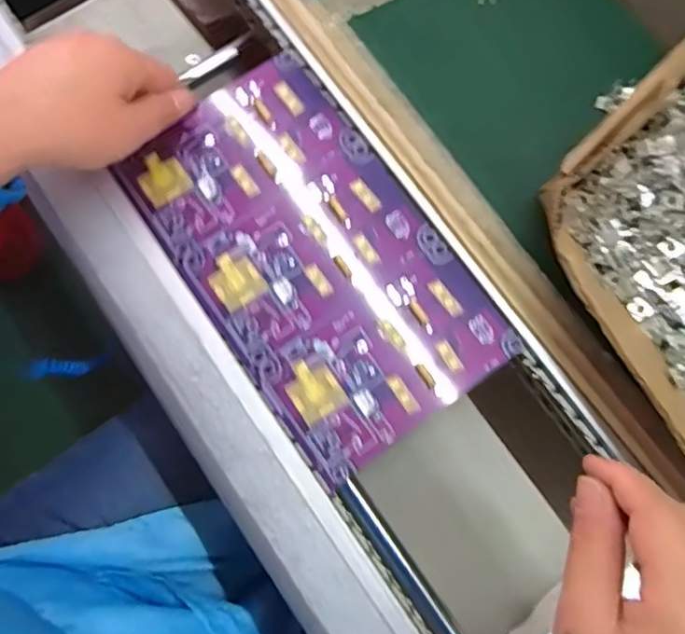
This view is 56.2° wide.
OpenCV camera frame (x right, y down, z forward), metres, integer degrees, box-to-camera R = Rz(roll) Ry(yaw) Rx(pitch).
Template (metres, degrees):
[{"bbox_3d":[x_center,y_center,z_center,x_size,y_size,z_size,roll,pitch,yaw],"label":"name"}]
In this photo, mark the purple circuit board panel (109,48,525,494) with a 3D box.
[{"bbox_3d":[-0.021,-0.040,0.400,0.143,0.009,0.247,-34,80,-8],"label":"purple circuit board panel"}]

